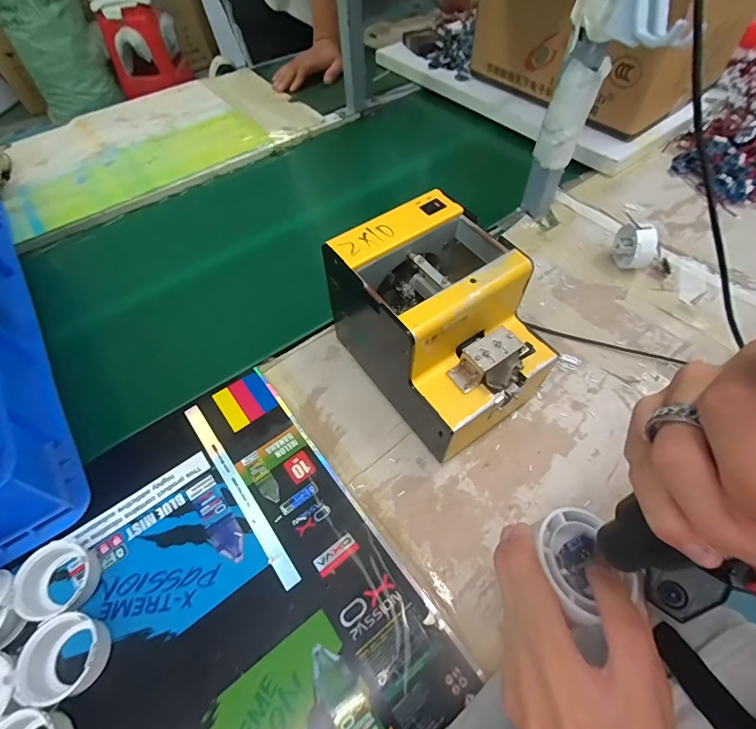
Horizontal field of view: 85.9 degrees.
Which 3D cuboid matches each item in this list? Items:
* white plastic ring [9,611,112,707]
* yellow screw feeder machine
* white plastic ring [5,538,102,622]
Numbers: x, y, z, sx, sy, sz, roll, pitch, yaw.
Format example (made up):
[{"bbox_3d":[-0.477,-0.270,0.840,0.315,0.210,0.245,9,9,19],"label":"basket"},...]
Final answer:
[{"bbox_3d":[-0.232,0.218,0.302,0.054,0.029,0.052,-1,56,1],"label":"white plastic ring"},{"bbox_3d":[0.061,-0.034,0.379,0.130,0.152,0.170,-32,60,-18],"label":"yellow screw feeder machine"},{"bbox_3d":[-0.258,0.175,0.328,0.056,0.027,0.052,-1,56,1],"label":"white plastic ring"}]

